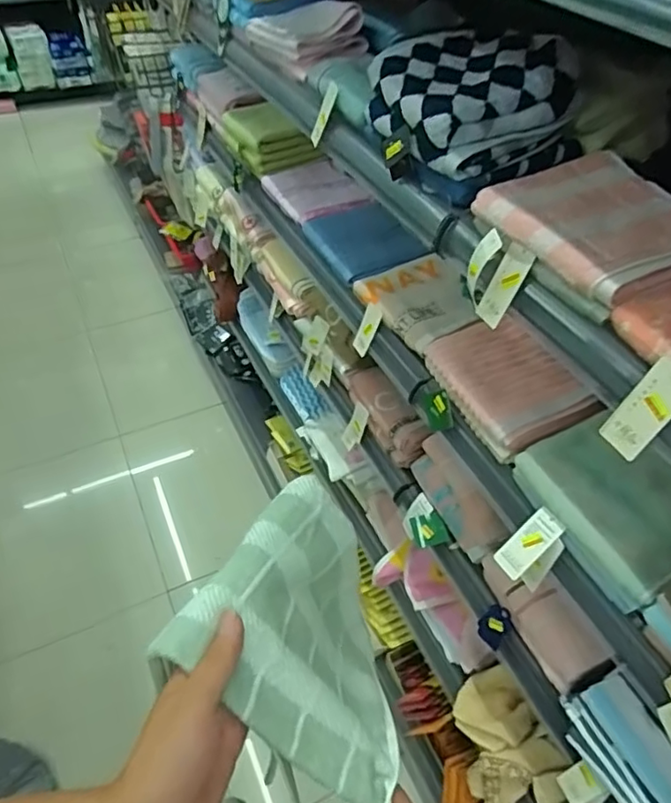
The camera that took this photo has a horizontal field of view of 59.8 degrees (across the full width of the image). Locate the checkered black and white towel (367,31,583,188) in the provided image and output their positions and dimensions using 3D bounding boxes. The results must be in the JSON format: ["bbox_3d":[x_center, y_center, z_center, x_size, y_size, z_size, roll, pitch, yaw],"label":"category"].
[{"bbox_3d":[0.144,-0.335,0.633,0.168,0.095,0.191,-13,48,-14],"label":"checkered black and white towel"}]

